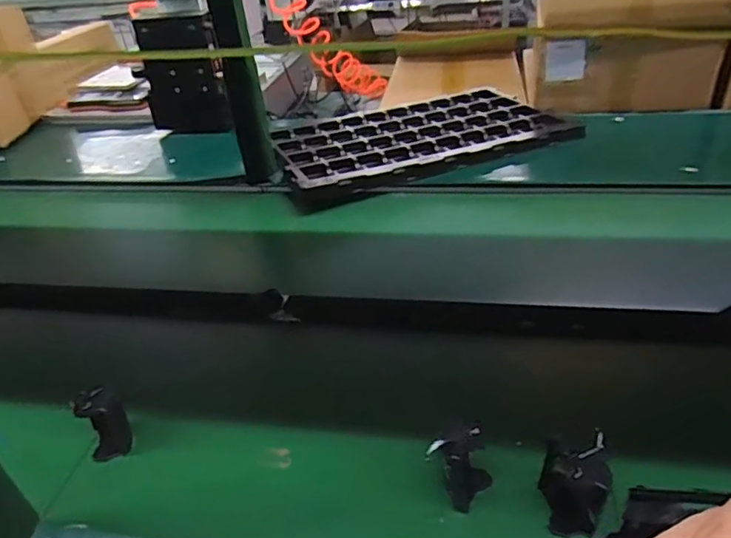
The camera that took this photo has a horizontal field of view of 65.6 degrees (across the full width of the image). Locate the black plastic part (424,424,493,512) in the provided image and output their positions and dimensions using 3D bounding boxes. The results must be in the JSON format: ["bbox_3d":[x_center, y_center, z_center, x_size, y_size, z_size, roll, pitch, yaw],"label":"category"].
[{"bbox_3d":[0.083,0.169,0.489,0.039,0.064,0.048,25,45,36],"label":"black plastic part"}]

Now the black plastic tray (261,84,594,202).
[{"bbox_3d":[0.093,-0.282,1.159,0.577,0.031,0.365,-18,37,-17],"label":"black plastic tray"}]

